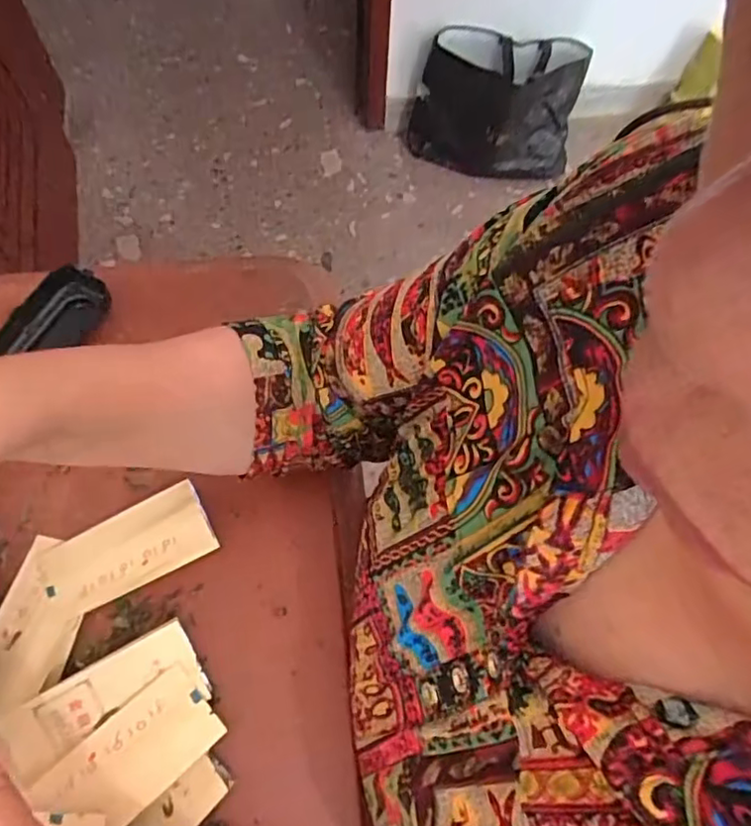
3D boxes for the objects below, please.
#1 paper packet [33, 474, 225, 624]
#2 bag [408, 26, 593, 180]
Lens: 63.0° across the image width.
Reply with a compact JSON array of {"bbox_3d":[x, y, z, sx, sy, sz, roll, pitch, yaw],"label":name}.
[{"bbox_3d":[-0.167,0.091,0.410,0.110,0.016,0.053,-24,69,-12],"label":"paper packet"},{"bbox_3d":[0.268,-0.680,1.370,0.350,0.292,0.054,8,45,-4],"label":"bag"}]

